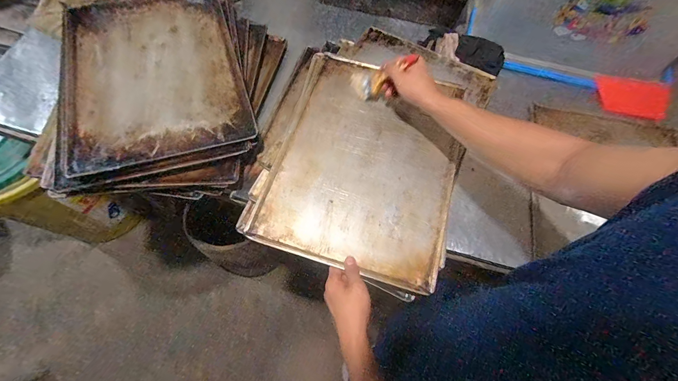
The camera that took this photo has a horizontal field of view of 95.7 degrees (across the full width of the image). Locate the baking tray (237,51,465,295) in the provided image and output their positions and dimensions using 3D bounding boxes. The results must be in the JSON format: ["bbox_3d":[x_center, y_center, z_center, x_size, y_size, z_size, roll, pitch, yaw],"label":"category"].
[{"bbox_3d":[0.052,-0.068,0.598,0.338,0.015,0.436,16,66,5],"label":"baking tray"}]

